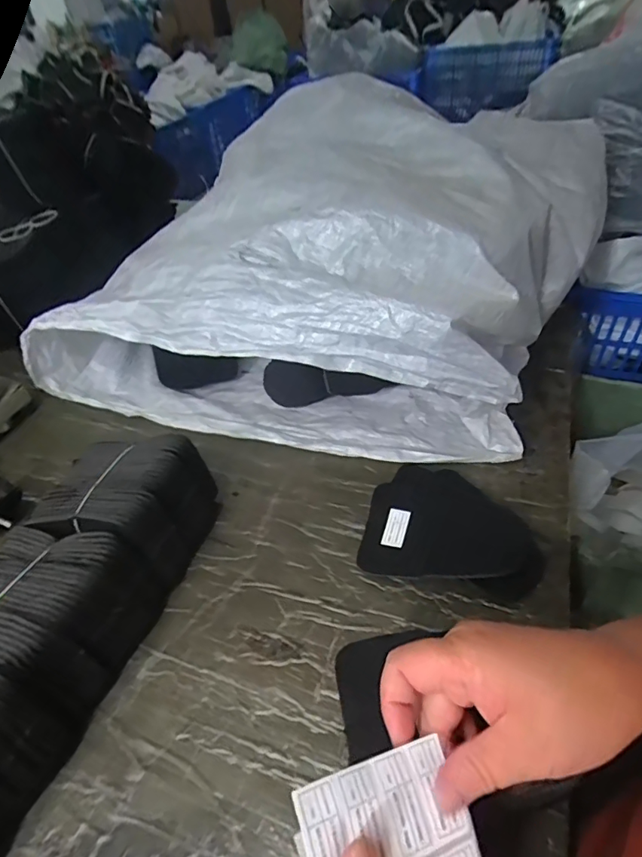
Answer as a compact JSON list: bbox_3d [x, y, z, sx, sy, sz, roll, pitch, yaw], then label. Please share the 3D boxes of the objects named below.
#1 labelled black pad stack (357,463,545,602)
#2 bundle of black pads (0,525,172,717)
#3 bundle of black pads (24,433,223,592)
[{"bbox_3d":[0.131,0.091,0.485,0.163,0.030,0.135,7,45,15],"label":"labelled black pad stack"},{"bbox_3d":[-0.236,0.159,0.425,0.138,0.102,0.115,9,46,17],"label":"bundle of black pads"},{"bbox_3d":[-0.199,0.078,0.501,0.139,0.106,0.119,7,45,15],"label":"bundle of black pads"}]

